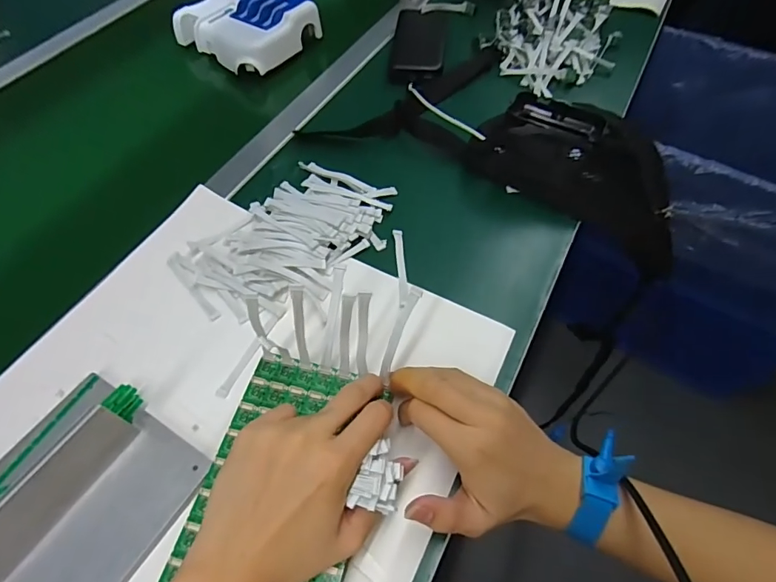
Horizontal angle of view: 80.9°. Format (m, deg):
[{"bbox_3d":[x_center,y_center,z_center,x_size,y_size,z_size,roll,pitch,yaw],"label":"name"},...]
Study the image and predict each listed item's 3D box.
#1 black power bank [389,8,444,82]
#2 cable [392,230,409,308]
[{"bbox_3d":[0.045,-0.353,0.651,0.069,0.026,0.165,2,55,5],"label":"black power bank"},{"bbox_3d":[0.013,-0.024,0.449,0.009,0.008,0.090,-4,56,0],"label":"cable"}]

